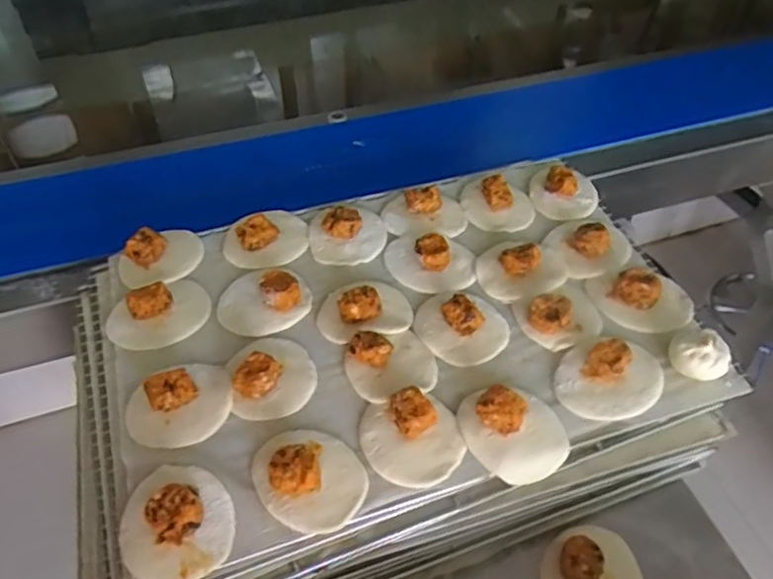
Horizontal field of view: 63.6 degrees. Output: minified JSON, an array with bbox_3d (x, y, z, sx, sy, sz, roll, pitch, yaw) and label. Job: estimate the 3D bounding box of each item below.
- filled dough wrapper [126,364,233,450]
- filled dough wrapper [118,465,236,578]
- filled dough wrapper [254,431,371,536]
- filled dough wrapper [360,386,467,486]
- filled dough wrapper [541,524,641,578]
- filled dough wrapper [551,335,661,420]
[{"bbox_3d":[-0.193,0.100,0.580,0.099,0.041,0.084,-33,53,-28],"label":"filled dough wrapper"},{"bbox_3d":[-0.175,0.188,0.512,0.089,0.043,0.096,0,49,0],"label":"filled dough wrapper"},{"bbox_3d":[-0.068,0.155,0.537,0.090,0.035,0.101,-22,49,-20],"label":"filled dough wrapper"},{"bbox_3d":[0.023,0.130,0.556,0.088,0.033,0.079,-6,49,-5],"label":"filled dough wrapper"},{"bbox_3d":[0.193,0.262,0.581,0.087,0.041,0.095,0,49,0],"label":"filled dough wrapper"},{"bbox_3d":[0.219,0.076,0.603,0.092,0.038,0.108,27,51,25],"label":"filled dough wrapper"}]

